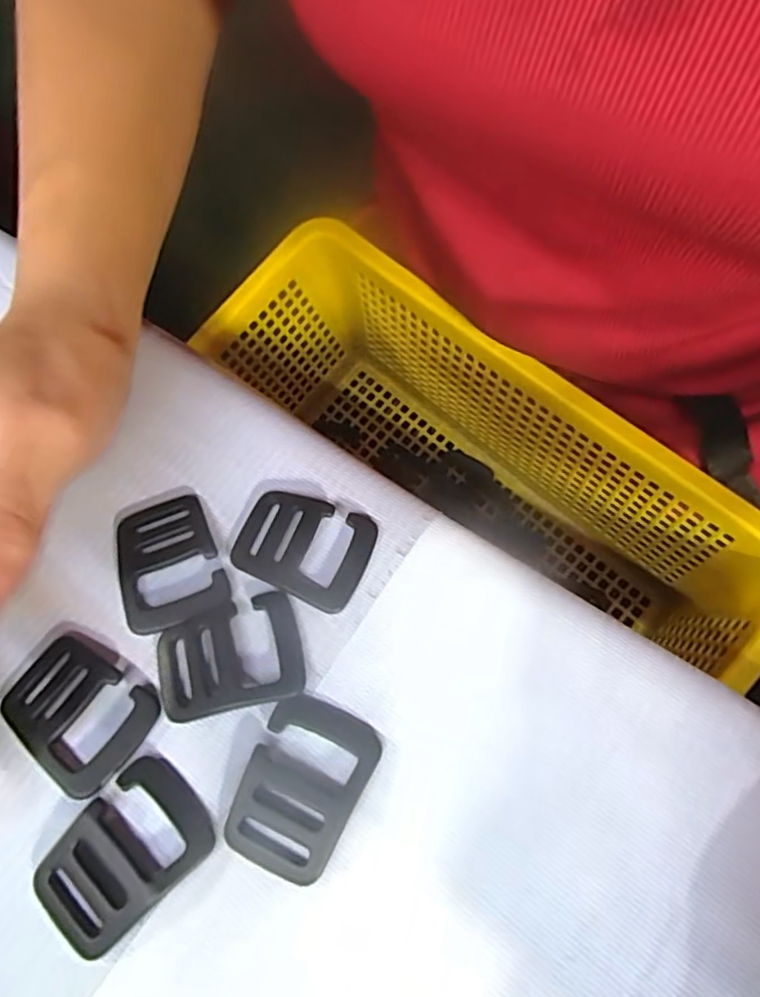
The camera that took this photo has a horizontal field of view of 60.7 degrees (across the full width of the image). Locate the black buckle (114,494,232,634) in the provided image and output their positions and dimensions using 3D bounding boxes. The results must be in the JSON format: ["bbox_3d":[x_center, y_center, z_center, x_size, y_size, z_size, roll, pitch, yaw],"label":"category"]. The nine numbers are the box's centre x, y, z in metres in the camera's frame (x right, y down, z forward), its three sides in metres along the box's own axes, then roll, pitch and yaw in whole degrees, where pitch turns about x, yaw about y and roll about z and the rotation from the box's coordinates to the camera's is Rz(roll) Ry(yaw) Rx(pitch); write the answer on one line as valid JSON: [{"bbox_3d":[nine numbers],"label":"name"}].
[{"bbox_3d":[-0.069,0.020,0.210,0.033,0.005,0.044,-18,63,-6],"label":"black buckle"}]

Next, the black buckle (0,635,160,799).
[{"bbox_3d":[-0.090,0.062,0.191,0.041,0.005,0.033,32,69,18],"label":"black buckle"}]

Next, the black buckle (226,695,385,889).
[{"bbox_3d":[-0.022,0.079,0.179,0.032,0.005,0.044,22,68,13],"label":"black buckle"}]

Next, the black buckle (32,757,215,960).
[{"bbox_3d":[-0.069,0.095,0.174,0.044,0.006,0.032,-42,68,-17],"label":"black buckle"}]

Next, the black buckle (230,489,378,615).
[{"bbox_3d":[-0.025,0.015,0.210,0.044,0.006,0.032,19,65,13],"label":"black buckle"}]

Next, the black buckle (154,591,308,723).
[{"bbox_3d":[-0.045,0.048,0.195,0.042,0.005,0.032,-15,63,-4],"label":"black buckle"}]

